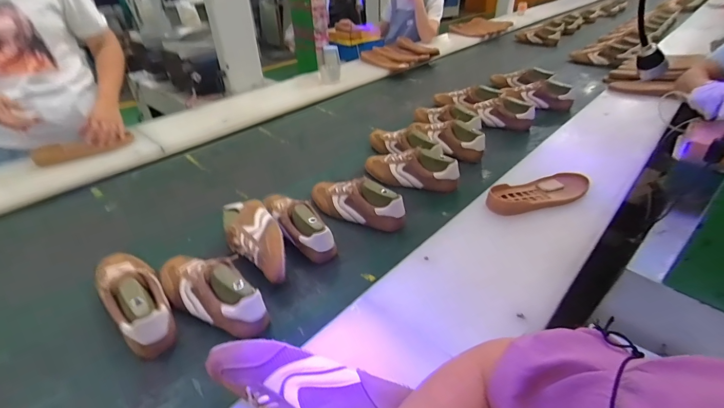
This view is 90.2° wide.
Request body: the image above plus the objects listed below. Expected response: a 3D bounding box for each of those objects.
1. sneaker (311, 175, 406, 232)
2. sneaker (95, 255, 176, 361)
[{"bbox_3d":[-0.016,-0.017,0.872,0.263,0.084,0.076,17,39,22],"label":"sneaker"},{"bbox_3d":[-0.399,0.149,0.630,0.081,0.090,0.250,-26,44,-32],"label":"sneaker"}]

